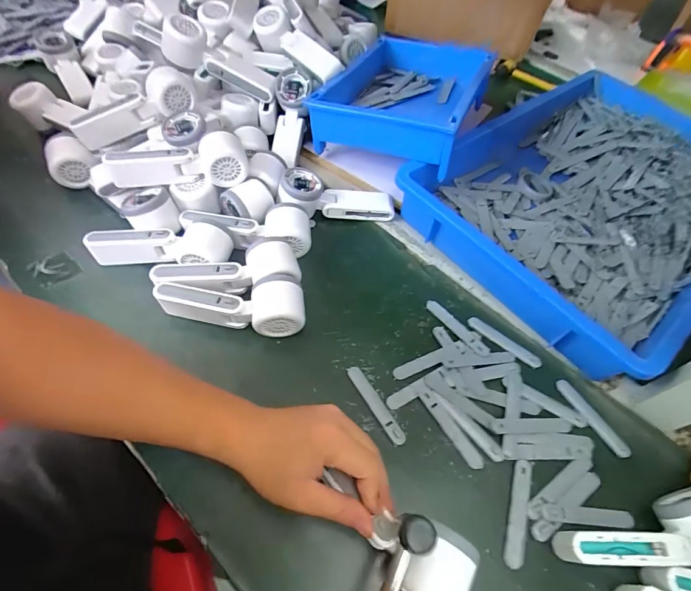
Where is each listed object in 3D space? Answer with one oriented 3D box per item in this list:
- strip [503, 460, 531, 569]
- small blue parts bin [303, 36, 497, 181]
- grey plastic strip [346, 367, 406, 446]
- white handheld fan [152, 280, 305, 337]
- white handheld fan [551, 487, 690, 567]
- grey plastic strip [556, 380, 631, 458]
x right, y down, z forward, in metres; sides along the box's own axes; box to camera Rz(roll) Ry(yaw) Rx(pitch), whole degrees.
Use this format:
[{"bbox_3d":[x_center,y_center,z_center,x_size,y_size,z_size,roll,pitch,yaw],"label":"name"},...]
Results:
[{"bbox_3d":[0.168,0.208,0.372,0.018,0.004,0.095,21,56,7],"label":"strip"},{"bbox_3d":[0.096,-0.330,0.621,0.221,0.079,0.298,23,56,8],"label":"small blue parts bin"},{"bbox_3d":[0.033,0.120,0.423,0.014,0.004,0.097,-26,63,-22],"label":"grey plastic strip"},{"bbox_3d":[-0.135,0.017,0.454,0.172,0.060,0.056,1,55,-4],"label":"white handheld fan"},{"bbox_3d":[0.273,0.216,0.345,0.156,0.049,0.060,-5,56,-8],"label":"white handheld fan"},{"bbox_3d":[0.278,0.137,0.434,0.018,0.004,0.095,-25,63,-22],"label":"grey plastic strip"}]

